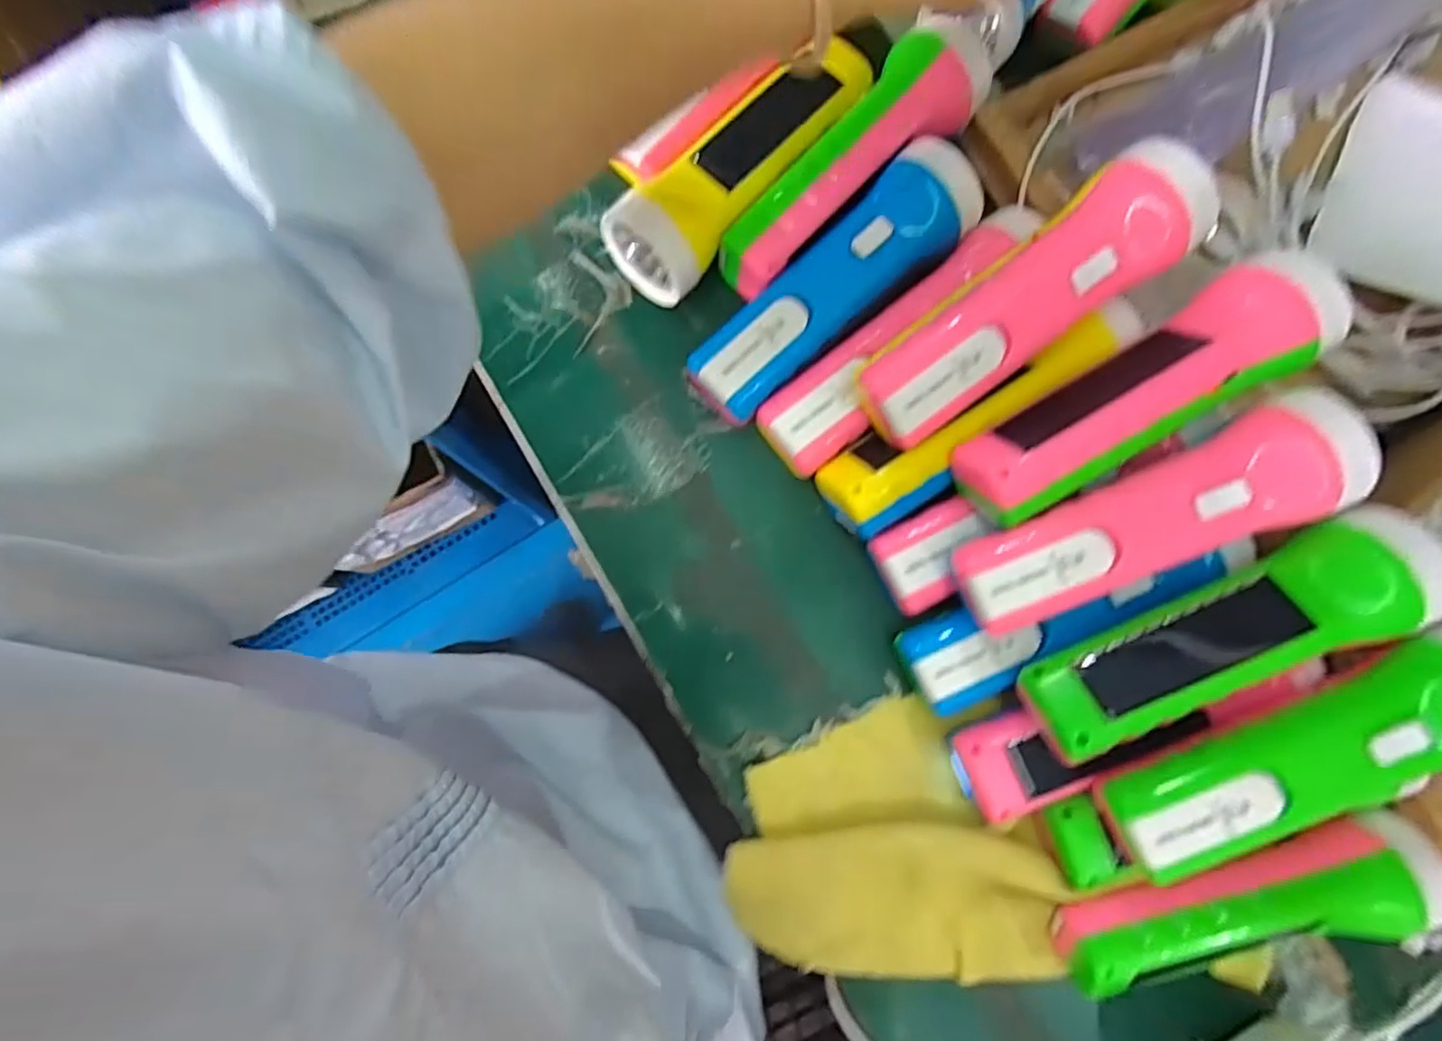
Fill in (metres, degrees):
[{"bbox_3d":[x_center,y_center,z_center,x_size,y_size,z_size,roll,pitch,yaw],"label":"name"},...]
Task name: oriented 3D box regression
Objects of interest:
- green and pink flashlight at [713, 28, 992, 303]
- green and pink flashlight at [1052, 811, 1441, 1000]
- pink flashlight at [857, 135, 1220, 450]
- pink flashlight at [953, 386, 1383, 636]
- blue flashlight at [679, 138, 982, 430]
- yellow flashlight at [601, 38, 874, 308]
[{"bbox_3d":[0.063,-0.182,0.332,0.166,0.039,0.048,-42,87,-7],"label":"green and pink flashlight"},{"bbox_3d":[0.238,0.180,0.304,0.163,0.045,0.051,-18,86,-2],"label":"green and pink flashlight"},{"bbox_3d":[0.134,-0.096,0.295,0.164,0.050,0.048,-38,87,-3],"label":"pink flashlight"},{"bbox_3d":[0.181,0.002,0.283,0.157,0.043,0.046,-25,90,4],"label":"pink flashlight"},{"bbox_3d":[0.057,-0.115,0.334,0.052,0.048,0.166,44,83,2],"label":"blue flashlight"},{"bbox_3d":[0.014,-0.180,0.339,0.162,0.048,0.052,-44,87,-7],"label":"yellow flashlight"}]

